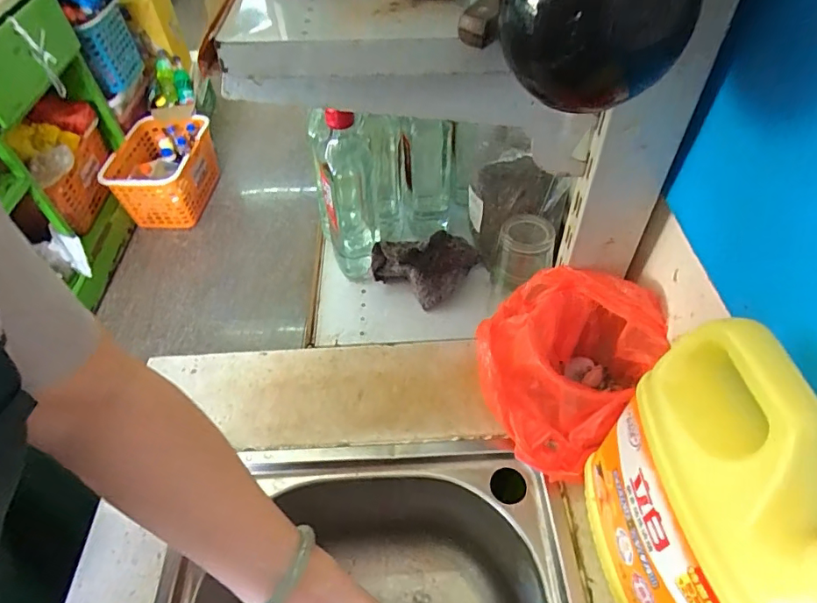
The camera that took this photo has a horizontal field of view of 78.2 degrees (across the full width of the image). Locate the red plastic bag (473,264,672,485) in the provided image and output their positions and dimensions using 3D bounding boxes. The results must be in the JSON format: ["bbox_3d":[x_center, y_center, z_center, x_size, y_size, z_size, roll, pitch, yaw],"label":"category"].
[{"bbox_3d":[0.127,0.059,0.437,0.152,0.095,0.167,22,54,21],"label":"red plastic bag"}]

